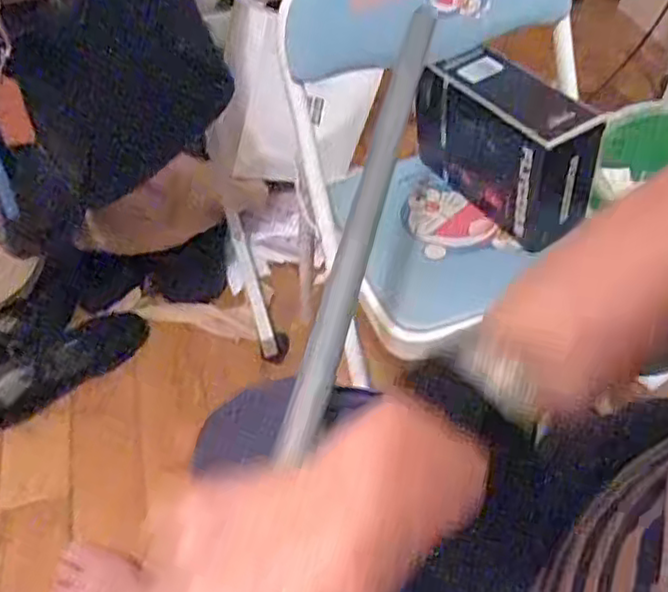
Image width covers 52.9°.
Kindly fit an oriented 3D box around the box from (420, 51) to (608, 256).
[{"bbox_3d":[0.169,-0.152,0.690,0.065,0.143,0.193,-27,52,-20],"label":"box"}]

